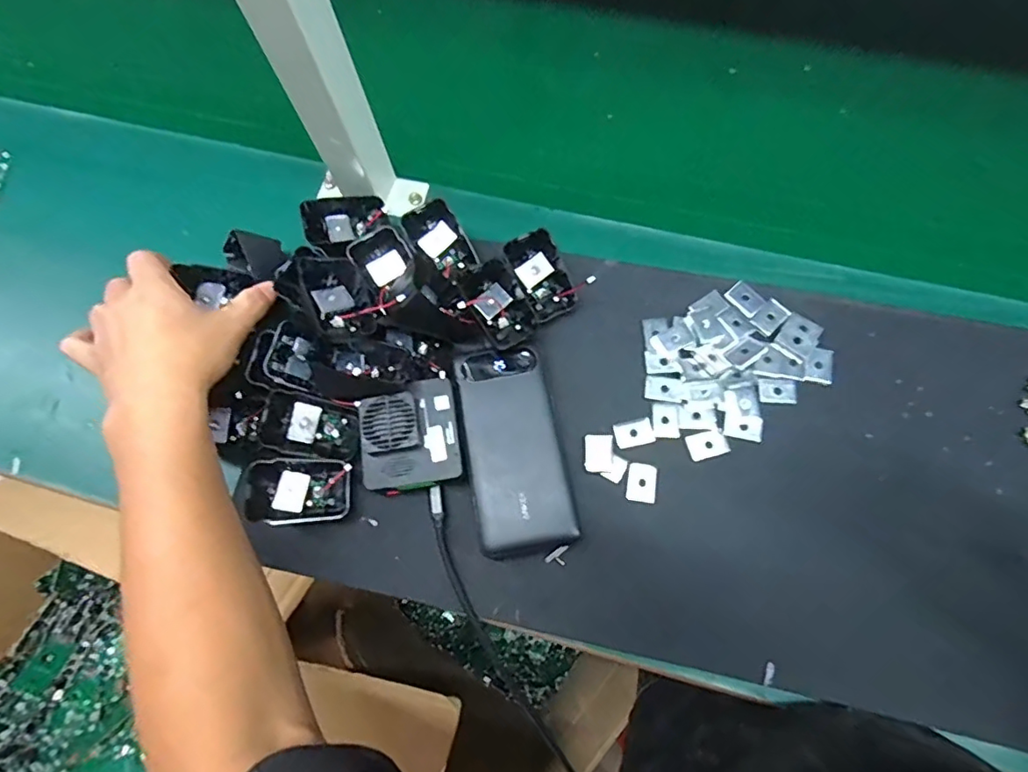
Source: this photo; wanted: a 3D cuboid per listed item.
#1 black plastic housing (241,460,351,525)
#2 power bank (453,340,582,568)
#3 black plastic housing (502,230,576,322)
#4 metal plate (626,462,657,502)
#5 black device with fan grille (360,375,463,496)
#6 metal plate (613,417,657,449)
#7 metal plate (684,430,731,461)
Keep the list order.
[{"bbox_3d":[-0.158,0.078,0.396,0.067,0.033,0.043,-5,71,1],"label":"black plastic housing"},{"bbox_3d":[0.001,0.047,0.406,0.071,0.023,0.151,-11,73,0],"label":"power bank"},{"bbox_3d":[0.021,-0.090,0.439,0.046,0.027,0.069,-32,103,-6],"label":"black plastic housing"},{"bbox_3d":[0.097,0.073,0.406,0.021,0.004,0.029,8,74,5],"label":"metal plate"},{"bbox_3d":[-0.076,0.037,0.400,0.069,0.041,0.077,-11,73,0],"label":"black device with fan grille"},{"bbox_3d":[0.093,0.036,0.417,0.030,0.004,0.021,-14,73,-1],"label":"metal plate"},{"bbox_3d":[0.148,0.044,0.410,0.029,0.004,0.020,-15,73,-1],"label":"metal plate"}]

